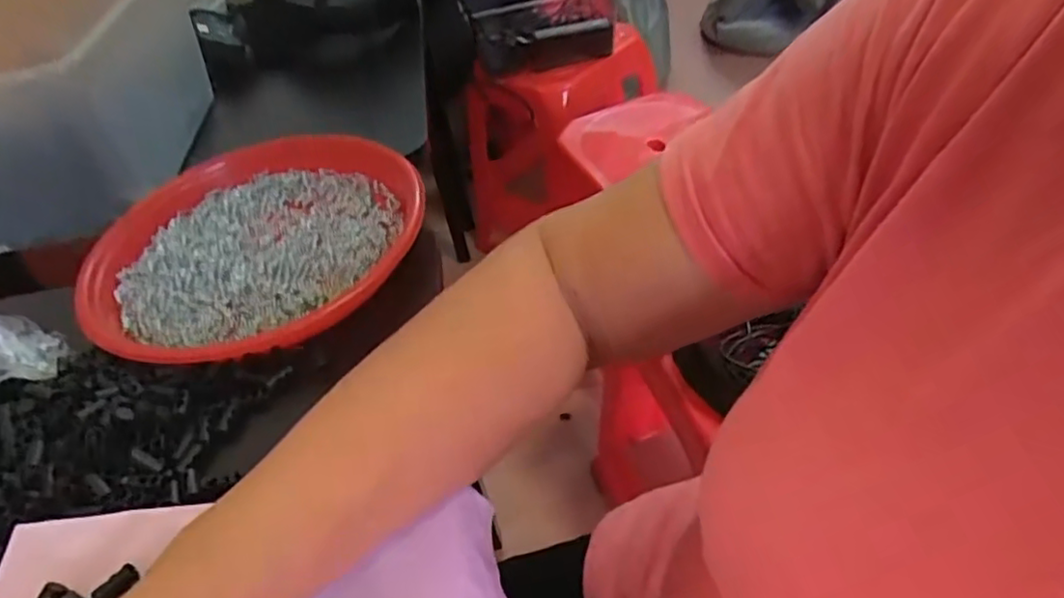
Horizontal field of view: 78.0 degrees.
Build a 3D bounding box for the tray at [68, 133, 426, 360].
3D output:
[{"bbox_3d":[-0.204,-0.041,0.475,0.246,0.033,0.227,-12,43,-2],"label":"tray"}]

